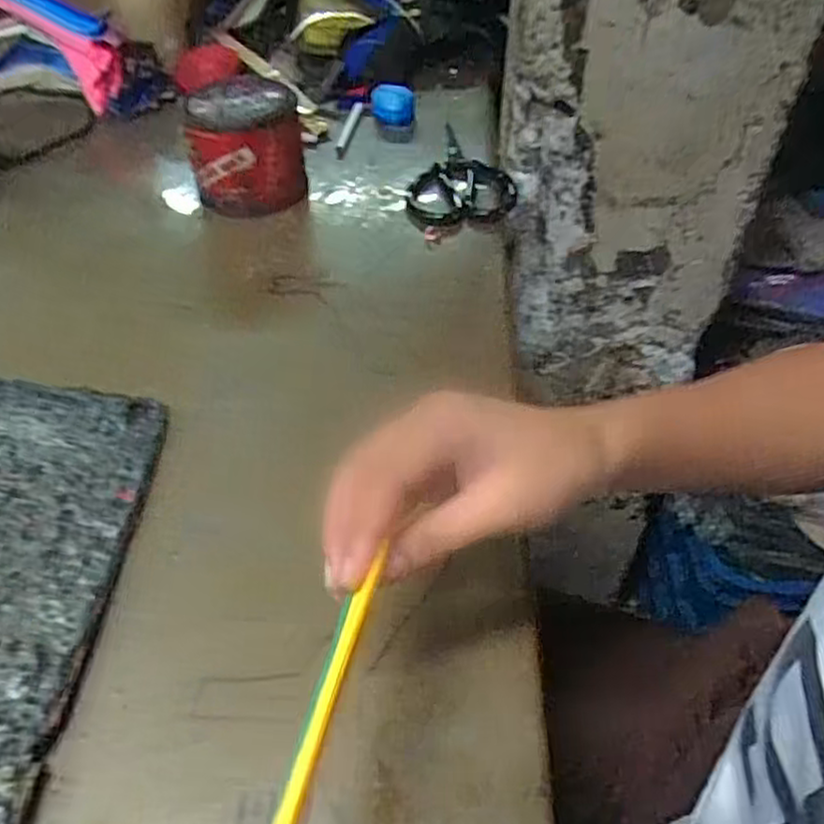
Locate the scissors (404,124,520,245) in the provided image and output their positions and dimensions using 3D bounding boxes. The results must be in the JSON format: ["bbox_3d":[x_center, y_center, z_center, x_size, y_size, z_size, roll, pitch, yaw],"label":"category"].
[{"bbox_3d":[0.049,-0.221,0.693,0.097,0.023,0.199,3,46,3],"label":"scissors"}]

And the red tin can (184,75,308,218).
[{"bbox_3d":[-0.152,-0.244,0.664,0.101,0.090,0.100,-6,46,-6],"label":"red tin can"}]

